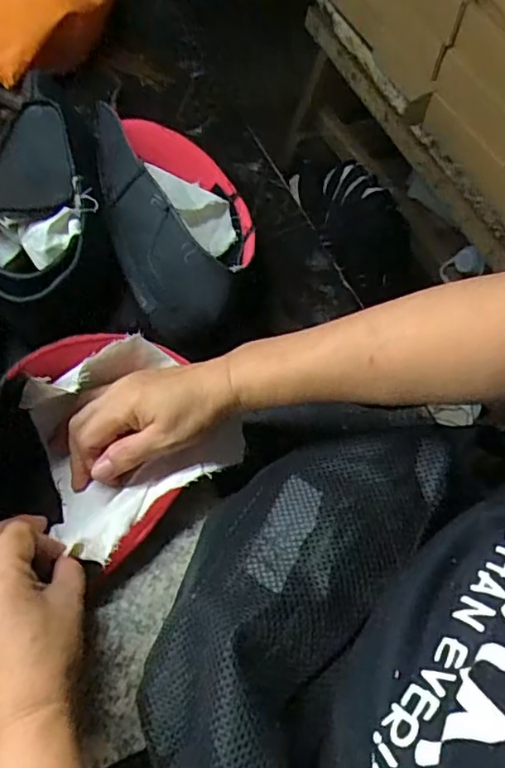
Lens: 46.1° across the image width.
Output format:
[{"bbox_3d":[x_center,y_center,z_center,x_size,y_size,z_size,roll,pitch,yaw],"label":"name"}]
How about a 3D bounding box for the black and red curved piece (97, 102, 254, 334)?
[{"bbox_3d":[-0.075,-0.174,0.538,0.118,0.103,0.266,-15,64,-11],"label":"black and red curved piece"}]

